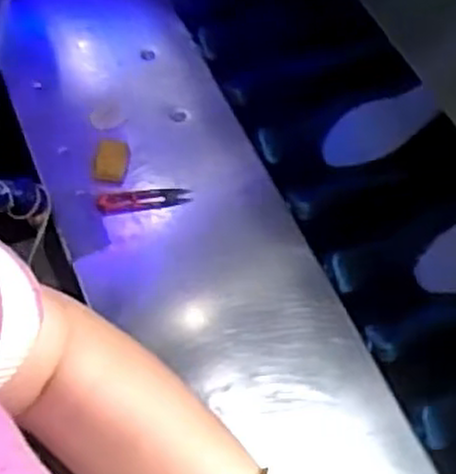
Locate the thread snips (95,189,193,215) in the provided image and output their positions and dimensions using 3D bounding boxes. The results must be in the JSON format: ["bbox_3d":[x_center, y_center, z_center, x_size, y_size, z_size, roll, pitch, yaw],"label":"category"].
[{"bbox_3d":[-0.092,-0.040,0.844,0.101,0.011,0.025,-7,61,-10],"label":"thread snips"}]

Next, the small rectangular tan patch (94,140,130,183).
[{"bbox_3d":[-0.130,-0.085,0.865,0.035,0.009,0.056,5,60,-3],"label":"small rectangular tan patch"}]

